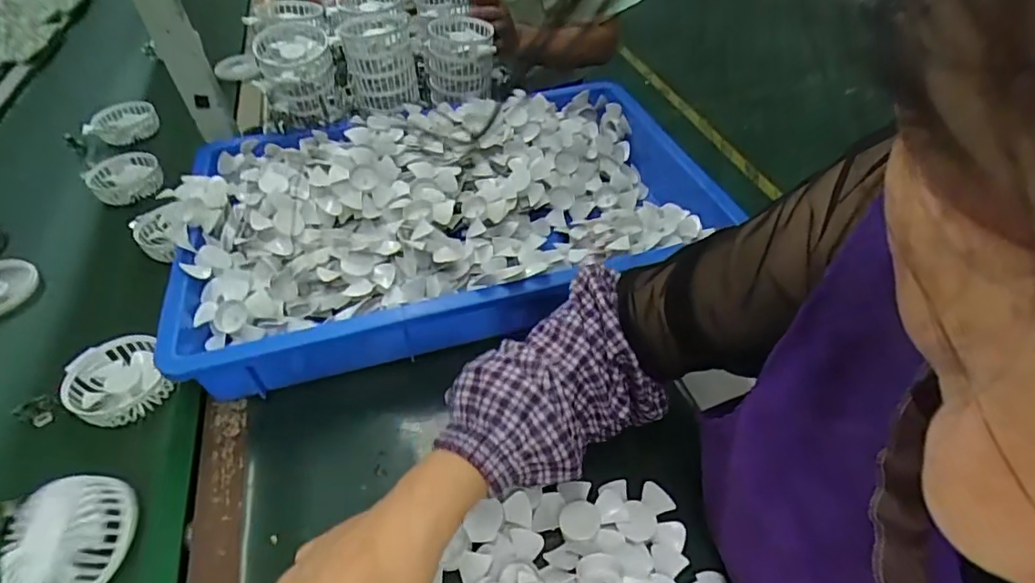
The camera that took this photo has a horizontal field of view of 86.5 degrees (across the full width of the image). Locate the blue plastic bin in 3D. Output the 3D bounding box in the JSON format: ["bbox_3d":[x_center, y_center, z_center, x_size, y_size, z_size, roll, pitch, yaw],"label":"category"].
[{"bbox_3d":[-0.080,-0.096,0.621,0.545,0.091,0.361,-17,46,-11],"label":"blue plastic bin"}]

